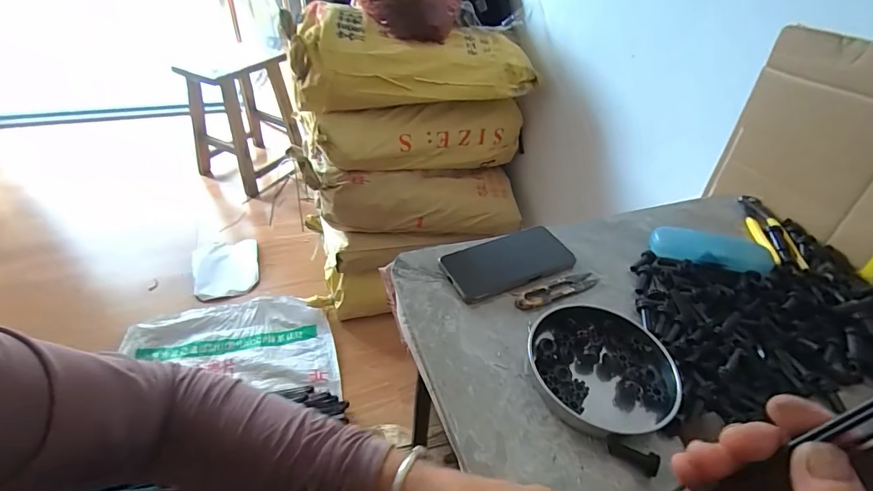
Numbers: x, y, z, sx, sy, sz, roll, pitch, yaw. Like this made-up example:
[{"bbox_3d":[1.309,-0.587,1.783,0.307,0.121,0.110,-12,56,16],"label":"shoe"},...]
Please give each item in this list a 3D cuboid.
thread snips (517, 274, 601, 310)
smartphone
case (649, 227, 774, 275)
[{"bbox_3d":[0.144,0.052,0.500,0.117,0.011,0.024,-15,46,-22],"label":"thread snips"},{"bbox_3d":[0.088,0.020,0.527,0.159,0.012,0.078,-14,45,-21],"label":"smartphone"},{"bbox_3d":[0.364,0.007,0.556,0.149,0.021,0.051,10,42,5],"label":"case"}]

